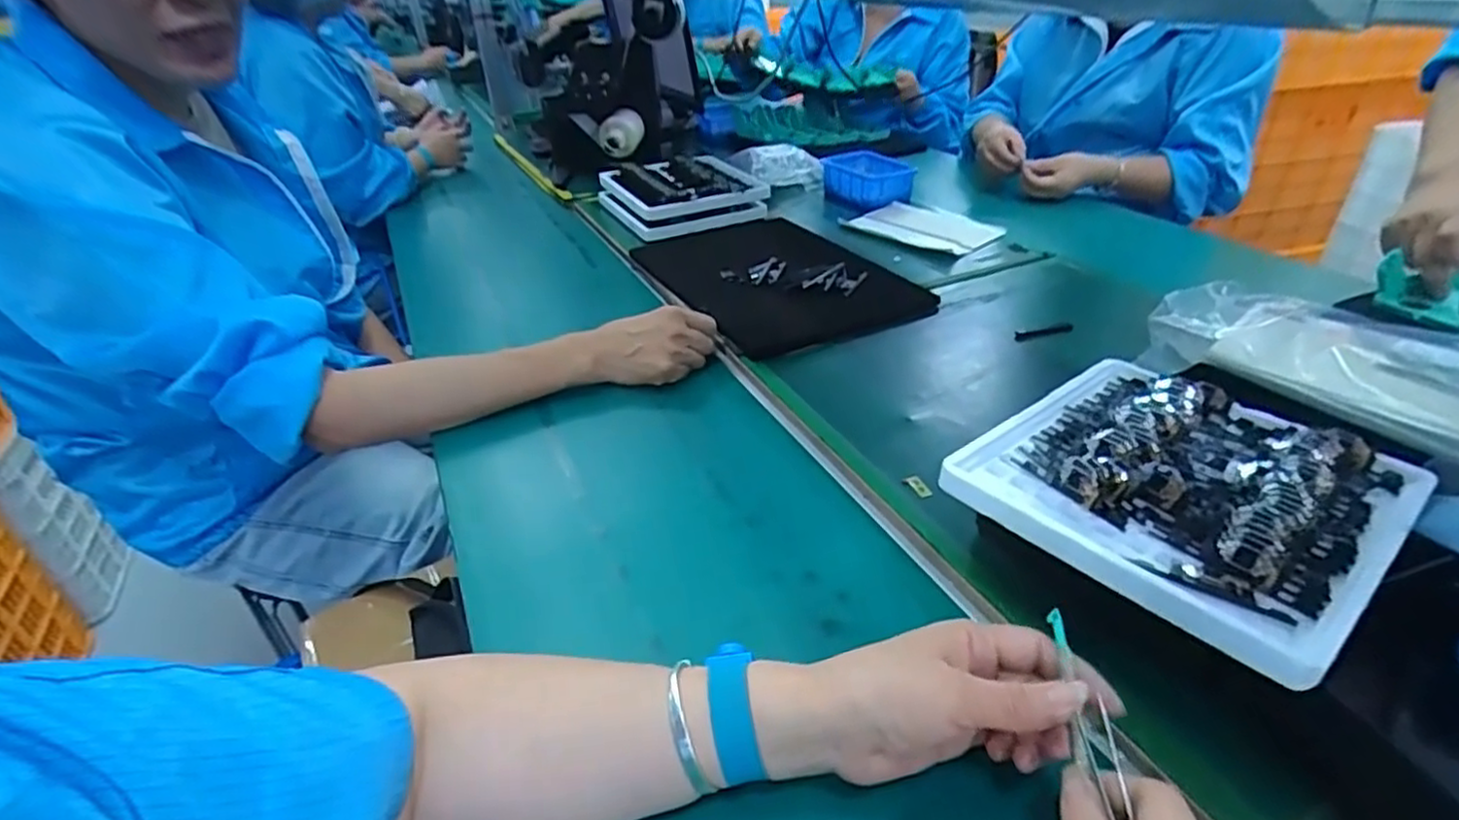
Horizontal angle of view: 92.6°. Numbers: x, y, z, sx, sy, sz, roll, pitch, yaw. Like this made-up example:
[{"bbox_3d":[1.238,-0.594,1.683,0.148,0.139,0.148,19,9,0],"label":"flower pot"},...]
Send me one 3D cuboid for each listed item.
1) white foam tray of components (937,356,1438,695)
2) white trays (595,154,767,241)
[{"bbox_3d":[0.281,0.041,0.432,0.222,0.021,0.203,-25,40,-31],"label":"white foam tray of components"},{"bbox_3d":[-0.074,-0.349,1.107,0.213,0.044,0.232,-16,36,-21],"label":"white trays"}]

